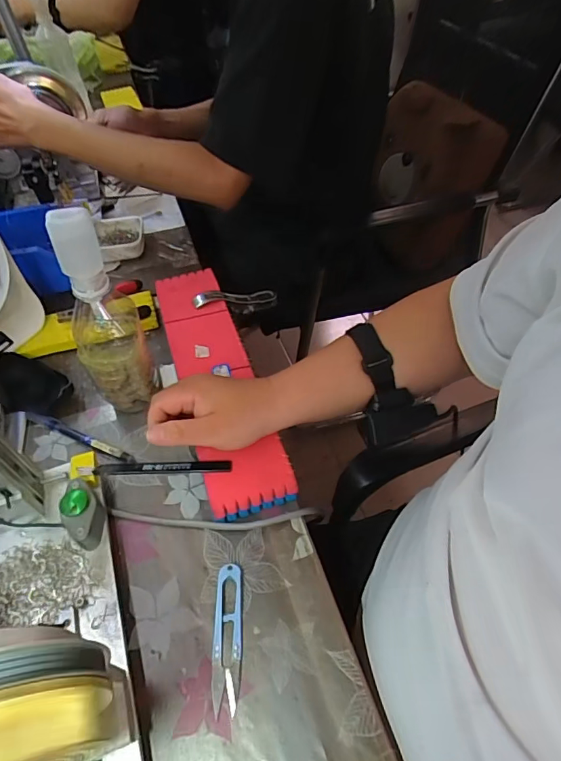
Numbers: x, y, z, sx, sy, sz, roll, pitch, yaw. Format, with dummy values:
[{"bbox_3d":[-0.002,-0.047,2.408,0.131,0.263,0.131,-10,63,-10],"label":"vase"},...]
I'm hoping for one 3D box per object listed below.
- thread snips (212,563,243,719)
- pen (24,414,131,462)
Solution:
[{"bbox_3d":[-0.041,0.198,0.358,0.022,0.011,0.101,-4,50,1],"label":"thread snips"},{"bbox_3d":[-0.214,0.059,0.480,0.139,0.011,0.010,19,54,18],"label":"pen"}]

